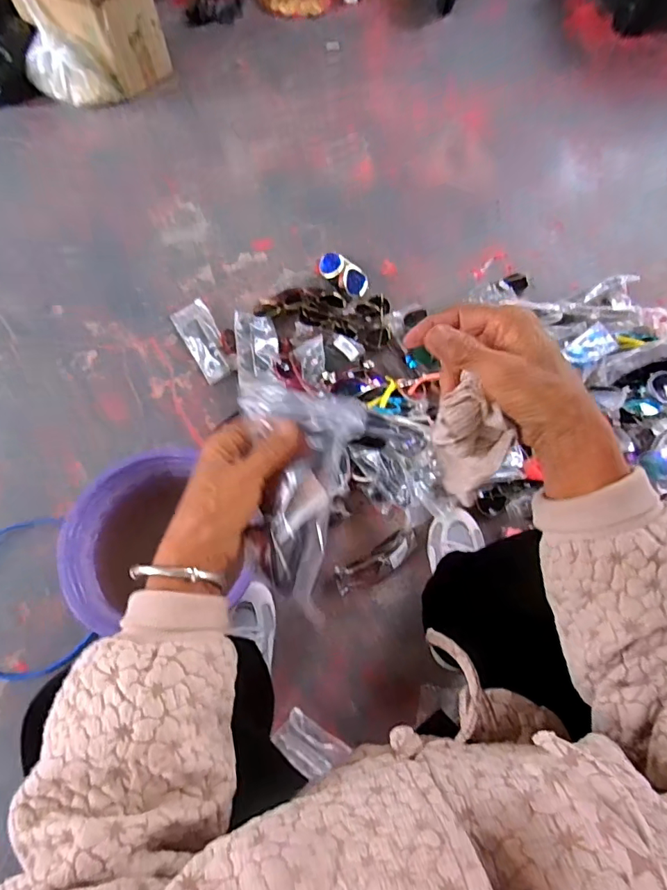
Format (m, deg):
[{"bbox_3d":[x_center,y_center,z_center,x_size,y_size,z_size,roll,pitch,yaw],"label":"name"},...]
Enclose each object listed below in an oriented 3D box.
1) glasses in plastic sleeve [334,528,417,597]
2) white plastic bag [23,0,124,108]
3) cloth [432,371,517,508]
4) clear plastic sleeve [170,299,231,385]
[{"bbox_3d":[0.073,0.192,0.800,0.150,0.028,0.051,-27,67,-11],"label":"glasses in plastic sleeve"},{"bbox_3d":[-0.698,-0.970,1.223,0.228,0.207,0.108,24,67,8],"label":"white plastic bag"},{"bbox_3d":[0.093,-0.001,0.337,0.052,0.072,0.043,37,71,16],"label":"cloth"},{"bbox_3d":[-0.261,-0.211,0.981,0.073,0.018,0.186,-27,68,-12],"label":"clear plastic sleeve"}]

